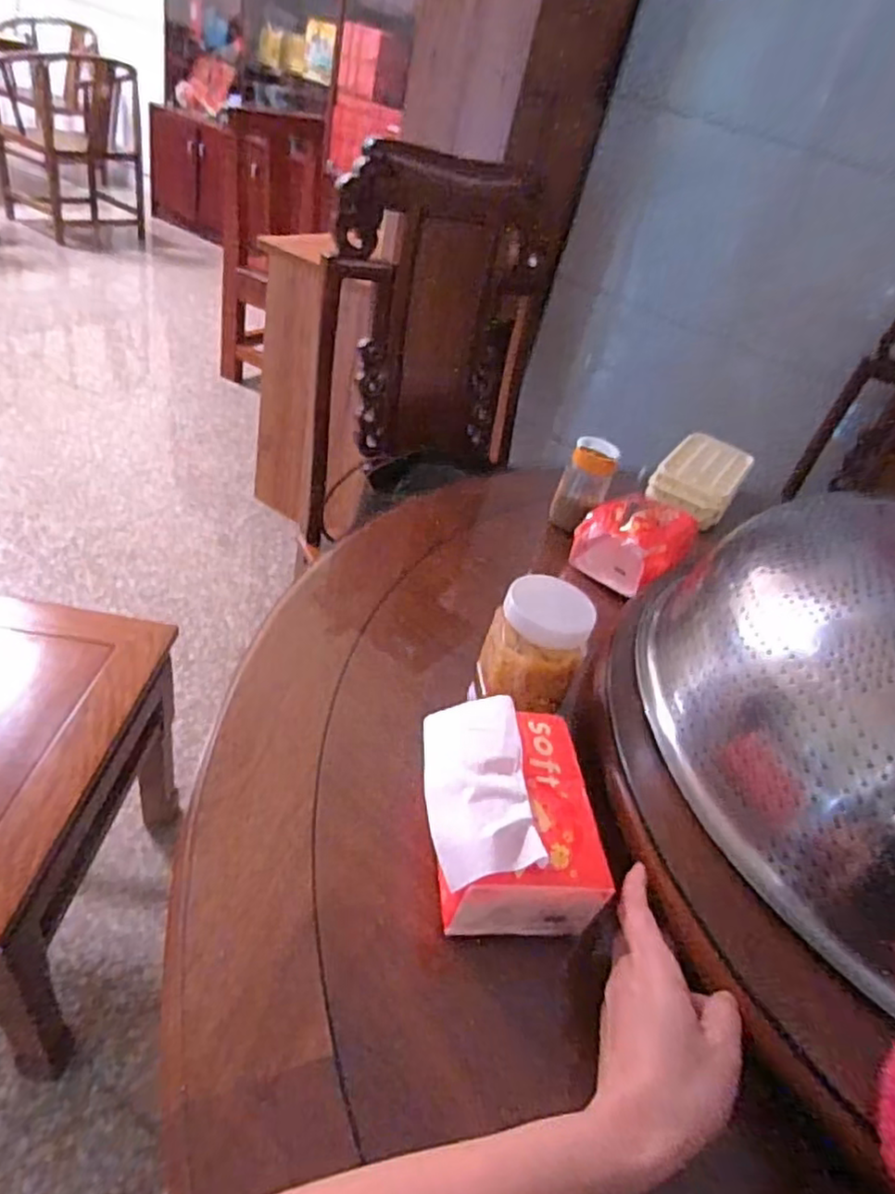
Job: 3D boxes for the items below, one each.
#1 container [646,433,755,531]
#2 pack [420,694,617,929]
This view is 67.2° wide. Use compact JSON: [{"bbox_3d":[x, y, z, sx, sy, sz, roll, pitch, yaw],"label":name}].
[{"bbox_3d":[0.354,-0.169,0.936,0.106,0.042,0.185,27,43,23],"label":"container"},{"bbox_3d":[0.038,0.134,0.430,0.104,0.070,0.131,8,39,-12],"label":"pack"}]

